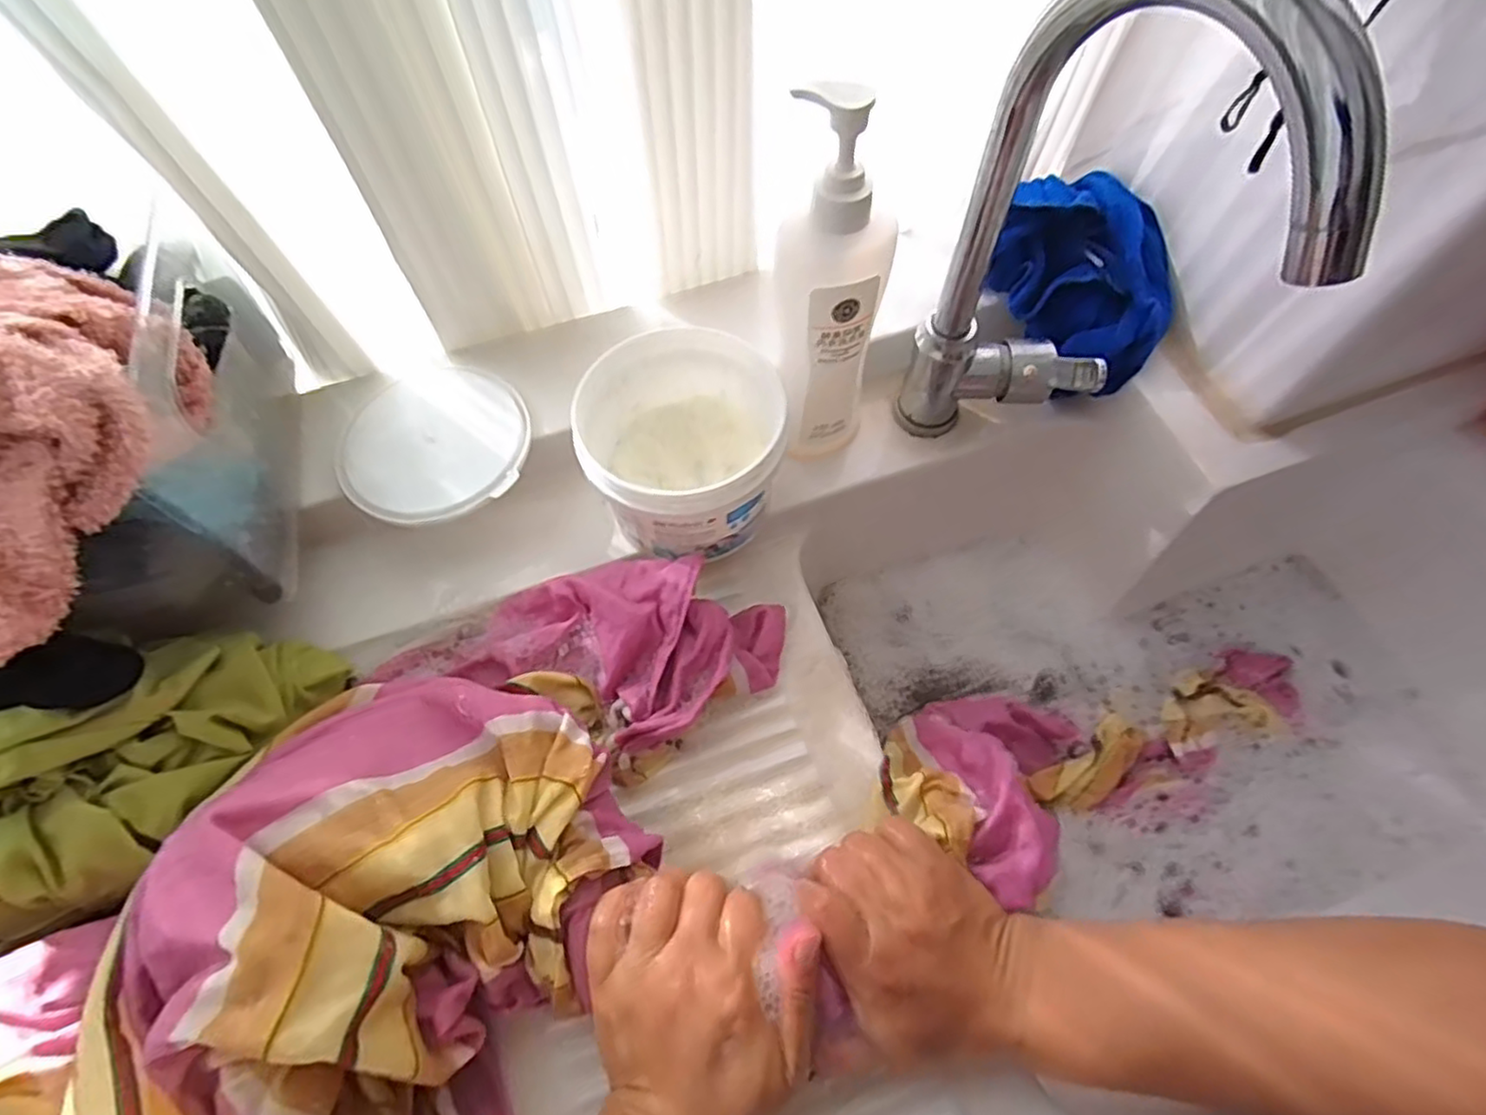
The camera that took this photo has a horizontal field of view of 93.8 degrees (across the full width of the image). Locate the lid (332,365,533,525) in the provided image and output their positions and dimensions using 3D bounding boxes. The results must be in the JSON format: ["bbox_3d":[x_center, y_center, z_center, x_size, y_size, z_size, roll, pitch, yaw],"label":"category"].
[{"bbox_3d":[-0.211,-0.081,0.473,0.123,0.013,0.131,0,64,1],"label":"lid"}]

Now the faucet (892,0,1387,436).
[{"bbox_3d":[0.189,-0.137,0.370,0.084,0.302,0.173,-31,67,-14],"label":"faucet"}]

